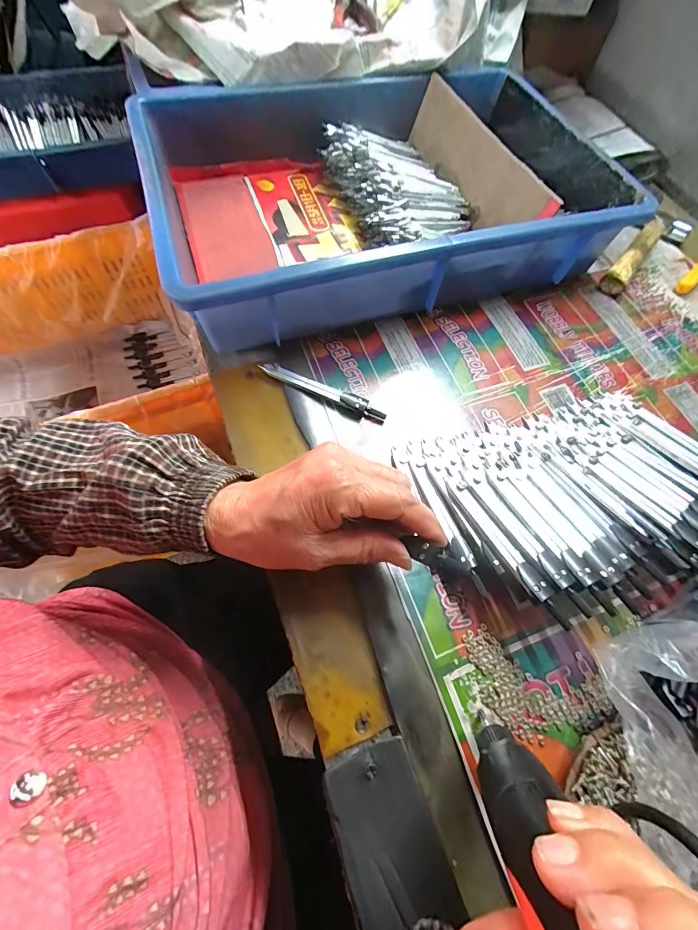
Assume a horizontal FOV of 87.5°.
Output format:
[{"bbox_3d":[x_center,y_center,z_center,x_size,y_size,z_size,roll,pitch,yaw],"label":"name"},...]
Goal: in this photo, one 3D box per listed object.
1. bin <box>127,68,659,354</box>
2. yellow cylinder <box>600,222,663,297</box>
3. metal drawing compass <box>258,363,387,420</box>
[{"bbox_3d":[0.025,-0.287,0.382,0.425,0.084,0.309,-17,67,-11],"label":"bin"},{"bbox_3d":[0.317,-0.232,0.405,0.022,0.021,0.128,40,69,15],"label":"yellow cylinder"},{"bbox_3d":[-0.022,-0.064,0.312,0.113,0.011,0.012,23,66,8],"label":"metal drawing compass"}]

